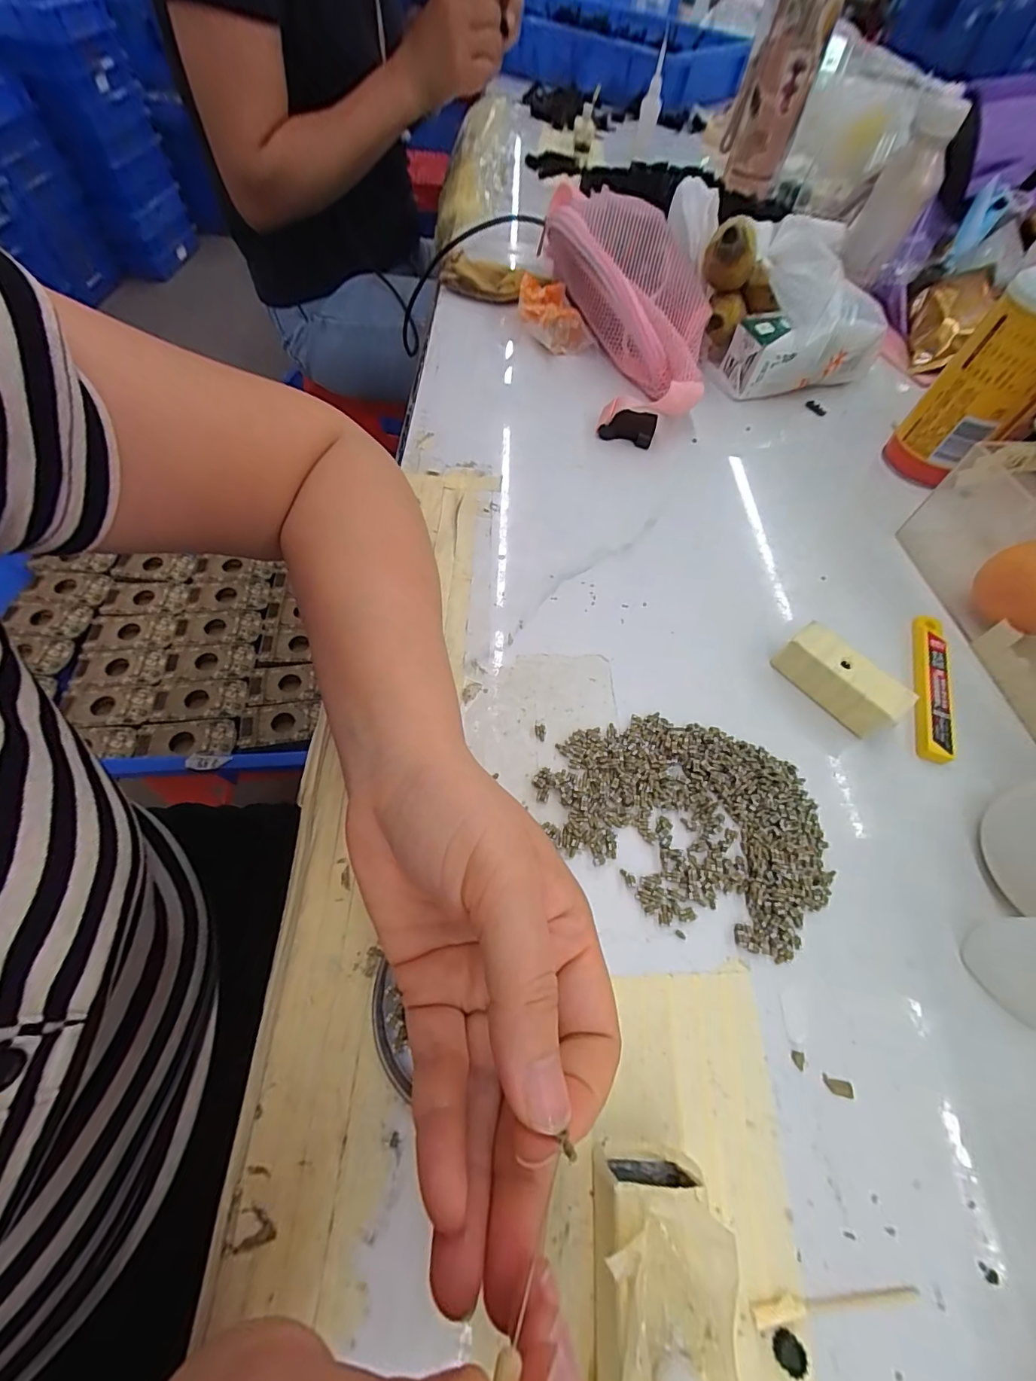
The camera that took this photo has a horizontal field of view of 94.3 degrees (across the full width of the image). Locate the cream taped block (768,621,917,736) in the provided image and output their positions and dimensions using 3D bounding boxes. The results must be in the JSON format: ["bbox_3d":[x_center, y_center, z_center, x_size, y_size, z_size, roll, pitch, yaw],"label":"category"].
[{"bbox_3d":[0.180,-0.006,0.270,0.023,0.024,0.065,-35,68,-21],"label":"cream taped block"}]

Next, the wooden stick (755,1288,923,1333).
[{"bbox_3d":[0.107,0.205,0.161,0.059,0.004,0.006,-1,60,-5],"label":"wooden stick"}]

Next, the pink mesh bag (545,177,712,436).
[{"bbox_3d":[0.101,-0.354,0.437,0.119,0.076,0.294,-6,61,-8],"label":"pink mesh bag"}]

